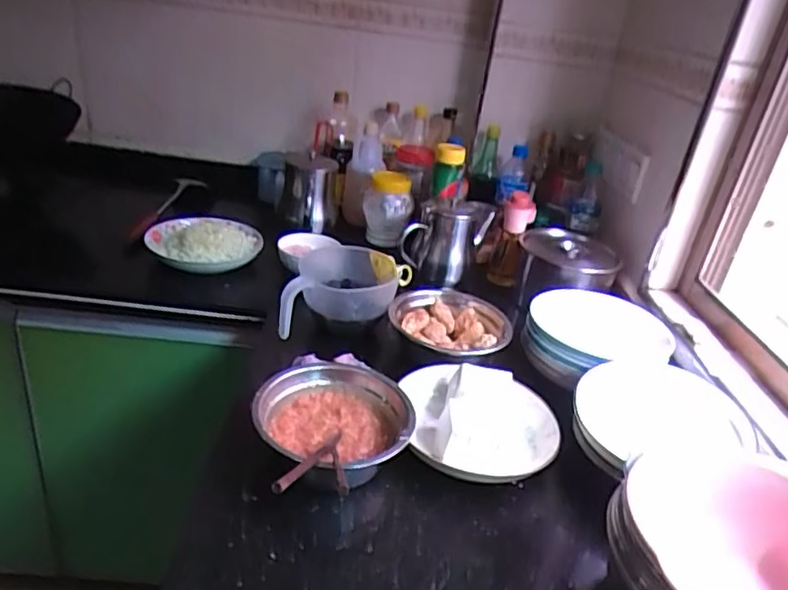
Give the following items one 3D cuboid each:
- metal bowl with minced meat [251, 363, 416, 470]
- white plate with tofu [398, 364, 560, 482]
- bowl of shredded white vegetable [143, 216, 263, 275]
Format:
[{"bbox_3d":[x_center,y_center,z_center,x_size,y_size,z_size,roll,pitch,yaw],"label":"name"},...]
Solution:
[{"bbox_3d":[-0.065,0.142,0.655,0.160,0.070,0.164,6,27,-3],"label":"metal bowl with minced meat"},{"bbox_3d":[0.109,0.144,0.711,0.182,0.043,0.186,6,27,-3],"label":"white plate with tofu"},{"bbox_3d":[-0.332,-0.097,1.048,0.178,0.057,0.162,-10,32,-32],"label":"bowl of shredded white vegetable"}]

